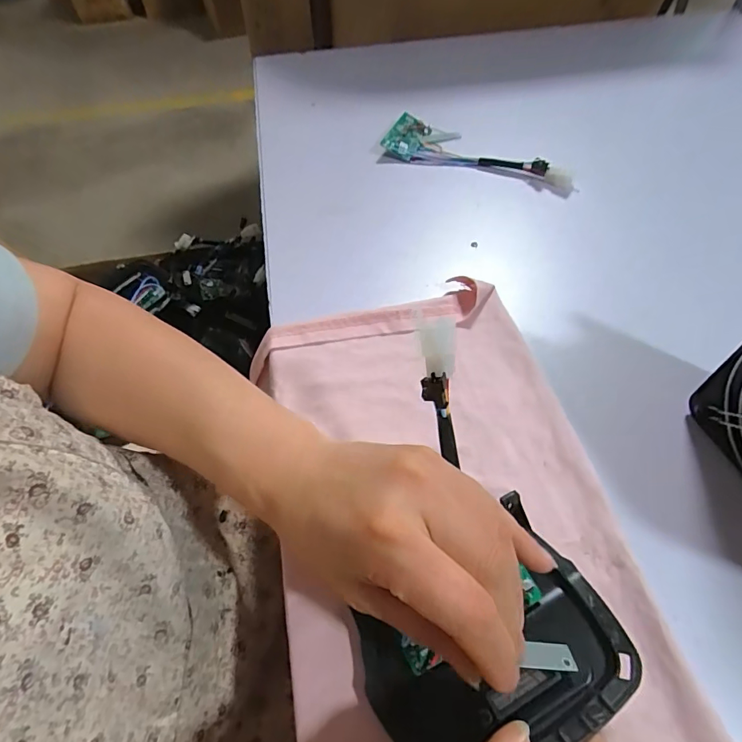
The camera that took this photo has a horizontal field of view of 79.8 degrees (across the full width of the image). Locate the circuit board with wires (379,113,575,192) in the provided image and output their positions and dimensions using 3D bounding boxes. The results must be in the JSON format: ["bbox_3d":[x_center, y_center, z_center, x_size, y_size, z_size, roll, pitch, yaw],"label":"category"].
[{"bbox_3d":[0.125,-0.254,0.515,0.212,0.025,0.078,14,55,14],"label":"circuit board with wires"}]

